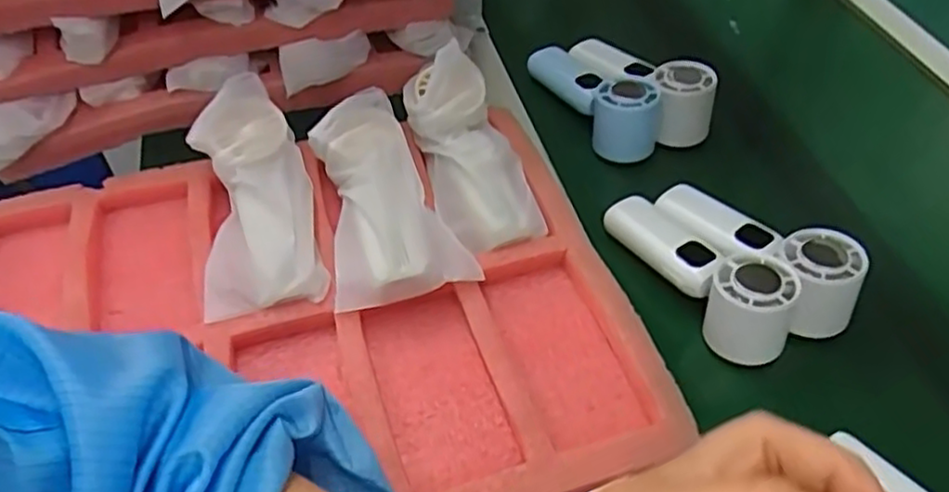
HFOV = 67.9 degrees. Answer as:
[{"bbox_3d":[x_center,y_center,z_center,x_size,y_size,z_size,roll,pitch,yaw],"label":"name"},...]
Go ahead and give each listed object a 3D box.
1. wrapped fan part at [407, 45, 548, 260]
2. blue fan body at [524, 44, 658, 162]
[{"bbox_3d":[-0.005,-0.068,0.522,0.068,0.042,0.155,-16,70,-14],"label":"wrapped fan part"},{"bbox_3d":[0.102,-0.138,0.627,0.050,0.060,0.144,-24,53,-19],"label":"blue fan body"}]

